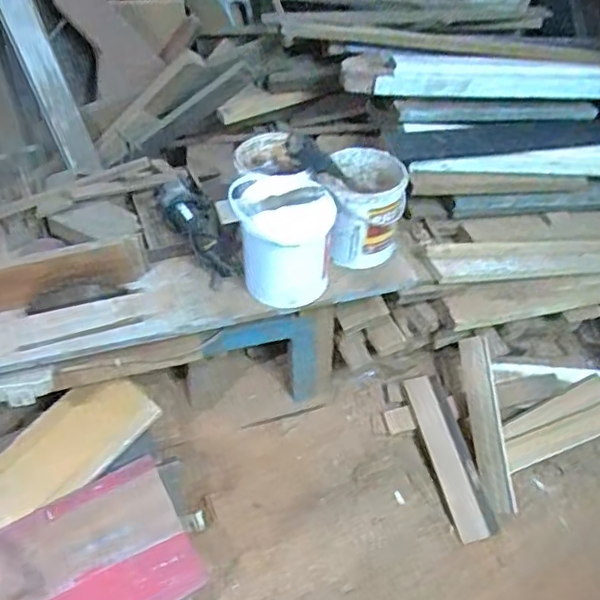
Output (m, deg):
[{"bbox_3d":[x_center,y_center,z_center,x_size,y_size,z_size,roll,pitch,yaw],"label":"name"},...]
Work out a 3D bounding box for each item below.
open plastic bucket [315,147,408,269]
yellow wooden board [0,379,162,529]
[{"bbox_3d":[0.131,-0.195,1.281,0.182,0.211,0.198,3,48,-3],"label":"open plastic bucket"},{"bbox_3d":[-0.550,0.358,1.310,0.461,0.030,0.183,-44,93,-12],"label":"yellow wooden board"}]

